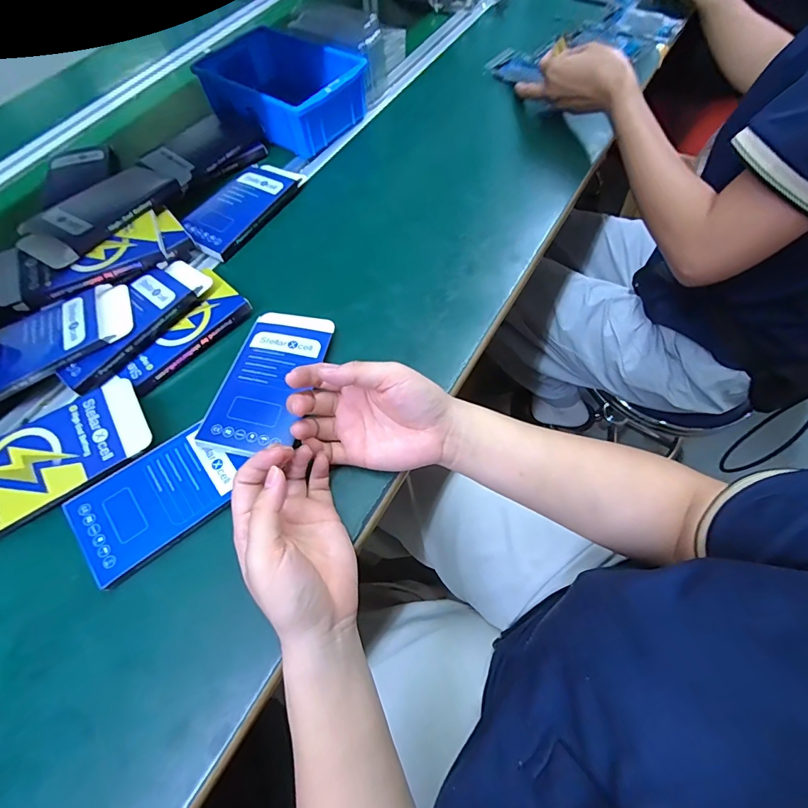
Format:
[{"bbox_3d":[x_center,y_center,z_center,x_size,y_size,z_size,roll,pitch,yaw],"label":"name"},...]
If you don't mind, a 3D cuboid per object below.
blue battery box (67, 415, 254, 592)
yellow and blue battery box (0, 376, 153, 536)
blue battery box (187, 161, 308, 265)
[{"bbox_3d":[-0.193,0.075,0.337,0.124,0.015,0.076,-34,69,-15],"label":"blue battery box"},{"bbox_3d":[-0.293,0.041,0.344,0.153,0.009,0.085,-31,68,-14],"label":"yellow and blue battery box"},{"bbox_3d":[-0.189,-0.232,0.492,0.074,0.019,0.148,28,67,13],"label":"blue battery box"}]

